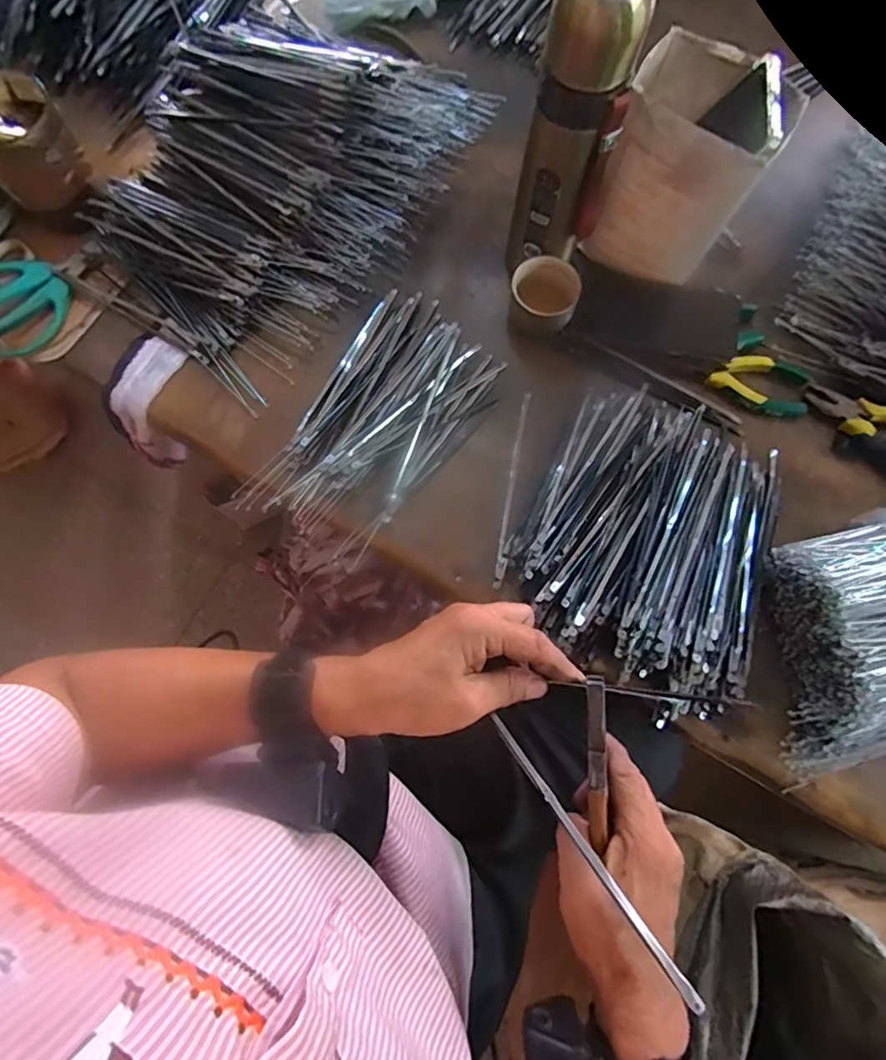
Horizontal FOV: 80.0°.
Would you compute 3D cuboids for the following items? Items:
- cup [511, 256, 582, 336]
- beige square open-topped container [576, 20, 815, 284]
[{"bbox_3d":[0.095,-0.223,0.505,0.063,0.050,0.053,12,77,2],"label":"cup"},{"bbox_3d":[0.203,-0.309,0.455,0.121,0.130,0.099,28,78,5],"label":"beige square open-topped container"}]

